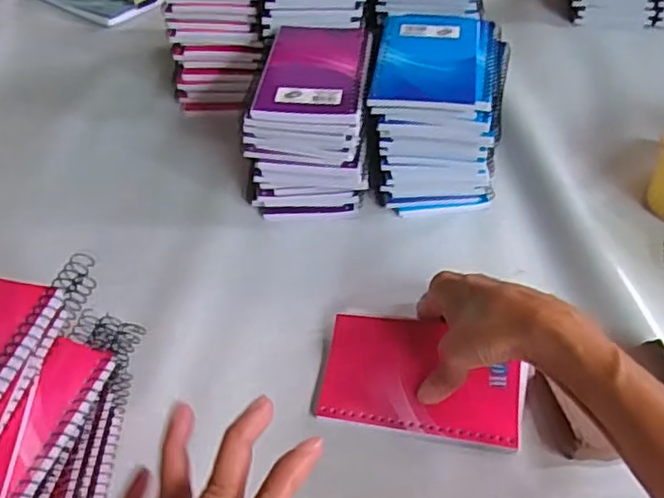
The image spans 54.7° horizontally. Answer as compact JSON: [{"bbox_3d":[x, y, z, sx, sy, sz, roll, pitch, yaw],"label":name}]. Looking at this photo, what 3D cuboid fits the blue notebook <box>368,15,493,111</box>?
[{"bbox_3d":[0.085,-0.159,0.532,0.094,0.014,0.134,7,47,8],"label":"blue notebook"}]

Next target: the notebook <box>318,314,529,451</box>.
[{"bbox_3d":[0.062,0.087,0.436,0.132,0.006,0.078,8,60,9],"label":"notebook"}]

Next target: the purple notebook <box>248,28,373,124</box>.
[{"bbox_3d":[-0.013,-0.149,0.530,0.082,0.014,0.135,4,47,4],"label":"purple notebook"}]

